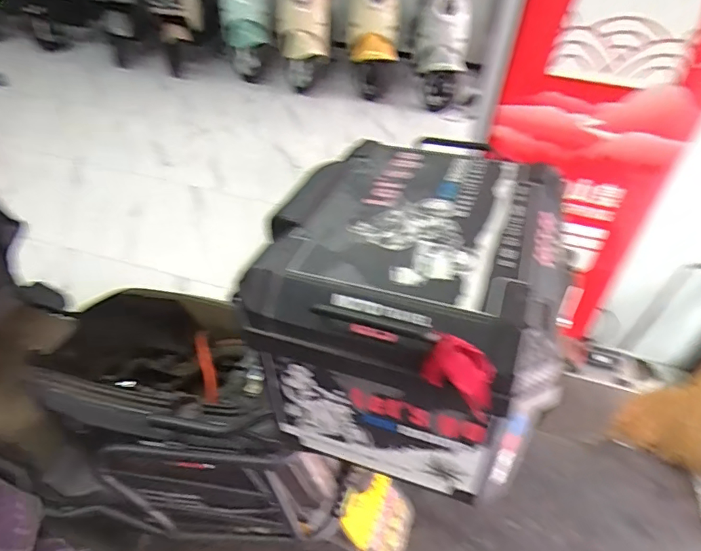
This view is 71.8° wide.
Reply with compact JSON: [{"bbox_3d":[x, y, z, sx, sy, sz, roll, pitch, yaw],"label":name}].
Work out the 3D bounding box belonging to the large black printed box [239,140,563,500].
[{"bbox_3d":[0.088,0.034,0.690,0.346,0.277,0.392,18,41,15],"label":"large black printed box"}]

